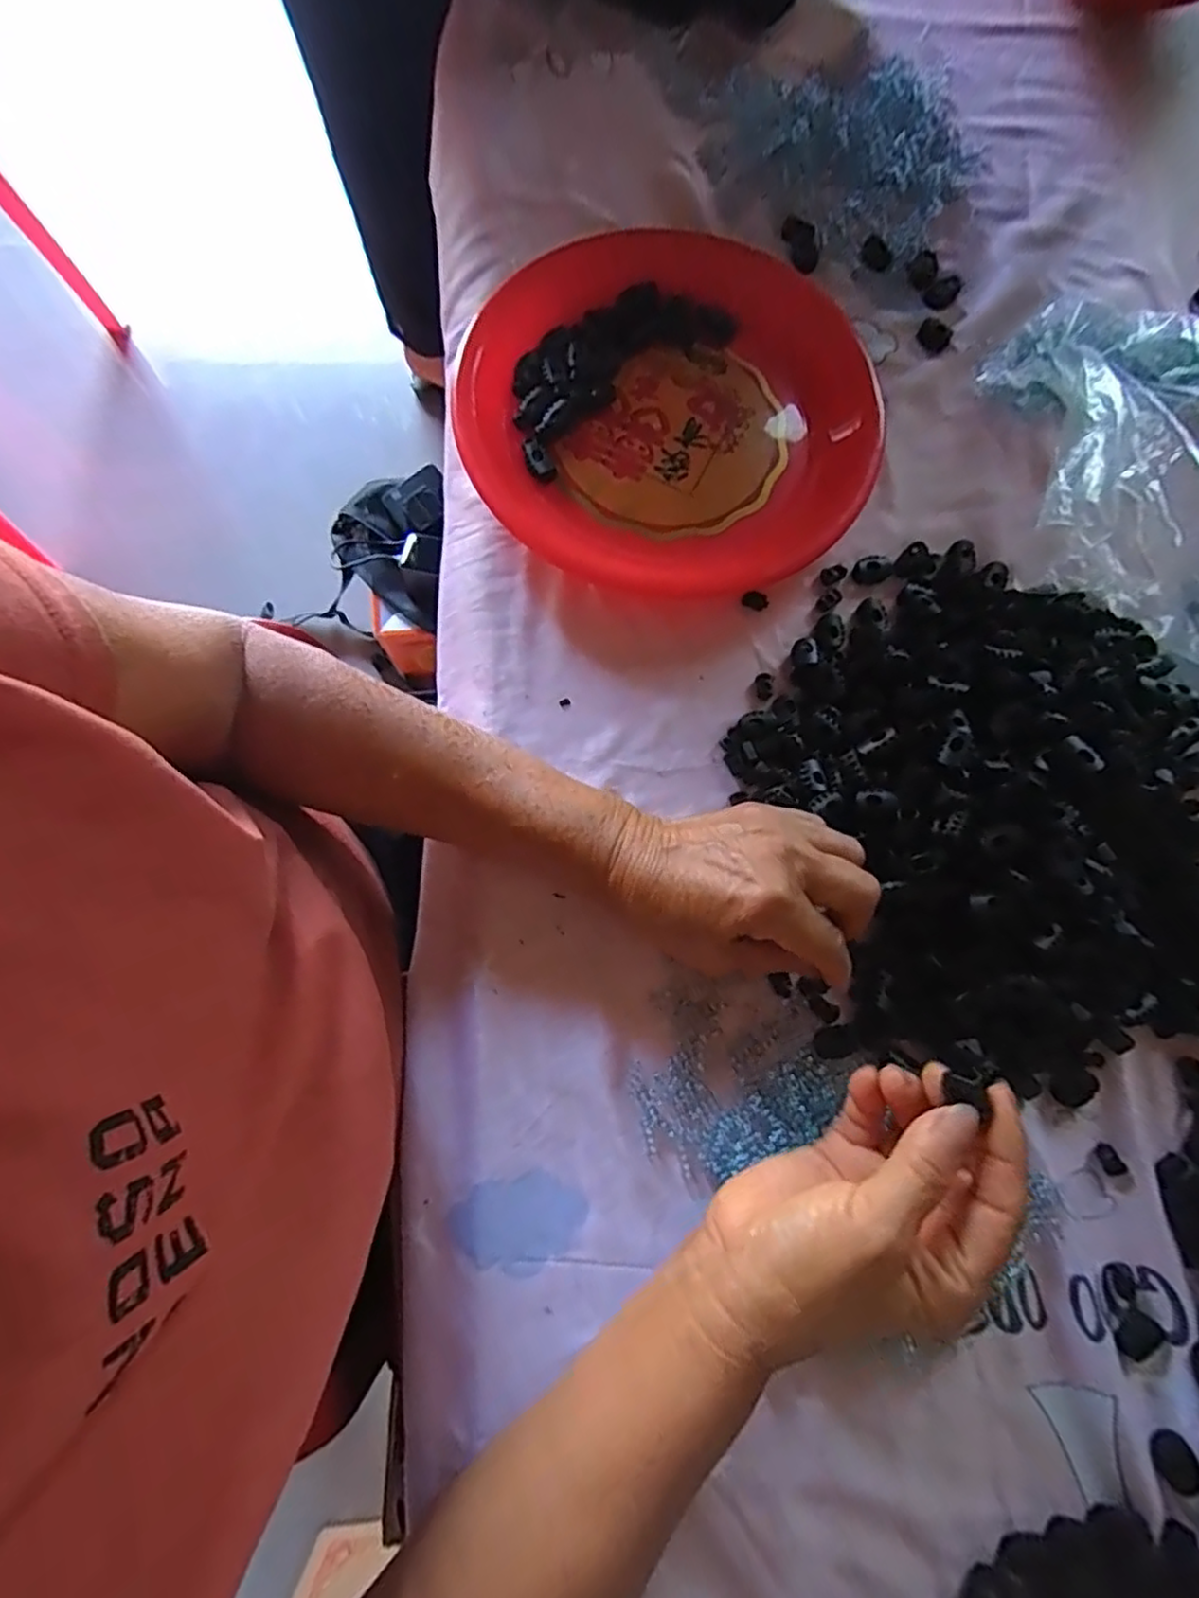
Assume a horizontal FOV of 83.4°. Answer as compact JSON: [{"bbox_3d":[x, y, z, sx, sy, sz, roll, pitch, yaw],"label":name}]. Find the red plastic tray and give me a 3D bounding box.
[{"bbox_3d":[0.045,-0.246,0.426,0.253,0.029,0.238,0,78,-1],"label":"red plastic tray"}]

